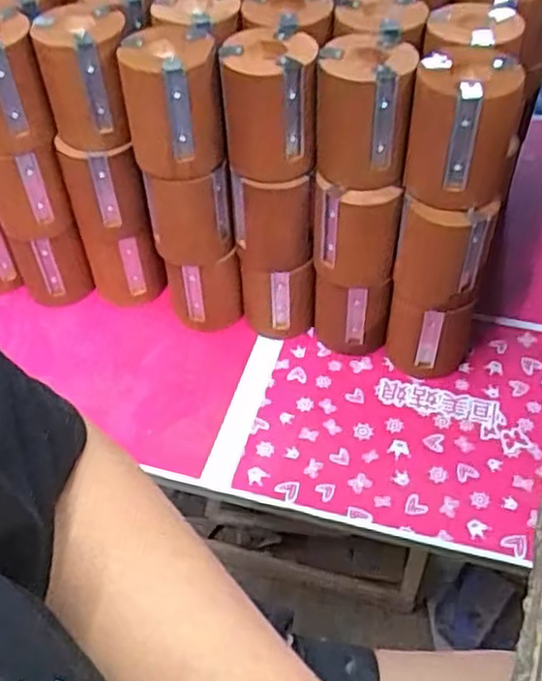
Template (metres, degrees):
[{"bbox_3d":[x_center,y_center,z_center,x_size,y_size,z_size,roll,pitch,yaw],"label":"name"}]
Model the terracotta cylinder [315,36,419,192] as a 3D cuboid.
[{"bbox_3d":[0.078,-0.192,0.607,0.075,0.106,0.073,7,50,6],"label":"terracotta cylinder"}]

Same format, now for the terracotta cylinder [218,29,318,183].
[{"bbox_3d":[-0.002,-0.203,0.615,0.076,0.102,0.085,1,49,1],"label":"terracotta cylinder"}]

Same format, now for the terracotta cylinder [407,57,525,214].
[{"bbox_3d":[0.156,-0.172,0.583,0.082,0.103,0.077,0,49,0],"label":"terracotta cylinder"}]

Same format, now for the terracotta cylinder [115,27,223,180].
[{"bbox_3d":[-0.084,-0.202,0.616,0.078,0.099,0.076,-7,50,-6],"label":"terracotta cylinder"}]

